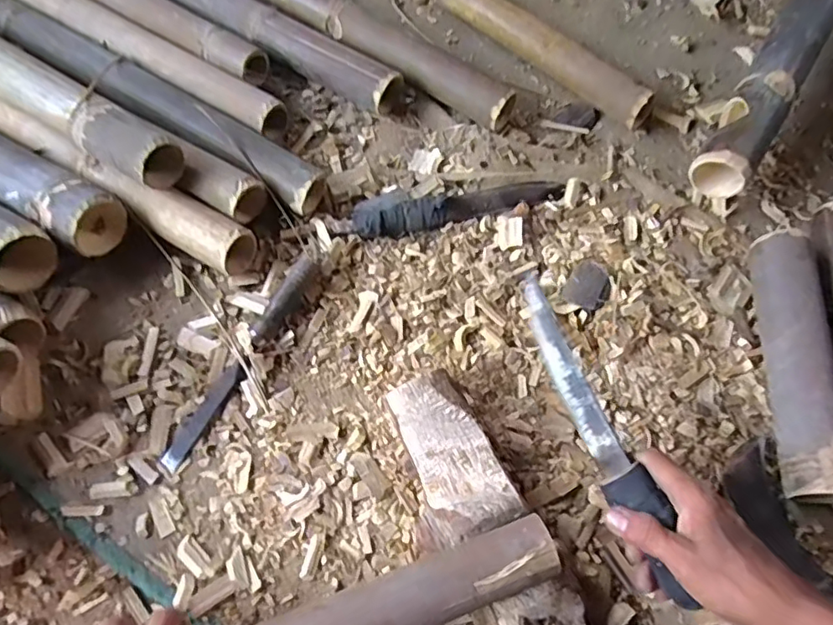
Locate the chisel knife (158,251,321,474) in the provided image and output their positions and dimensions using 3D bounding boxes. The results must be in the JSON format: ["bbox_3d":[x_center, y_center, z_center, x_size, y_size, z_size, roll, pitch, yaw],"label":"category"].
[{"bbox_3d":[-0.173,0.039,0.577,0.026,0.028,0.252,28,67,11],"label":"chisel knife"}]

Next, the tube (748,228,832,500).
[{"bbox_3d":[0.379,0.049,0.575,0.053,0.062,0.264,5,65,0],"label":"tube"}]

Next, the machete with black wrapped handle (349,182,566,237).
[{"bbox_3d":[0.050,-0.129,0.667,0.249,0.024,0.053,-10,66,-7],"label":"machete with black wrapped handle"}]

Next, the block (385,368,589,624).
[{"bbox_3d":[0.069,0.207,0.489,0.090,0.063,0.319,-28,69,-14],"label":"block"}]

